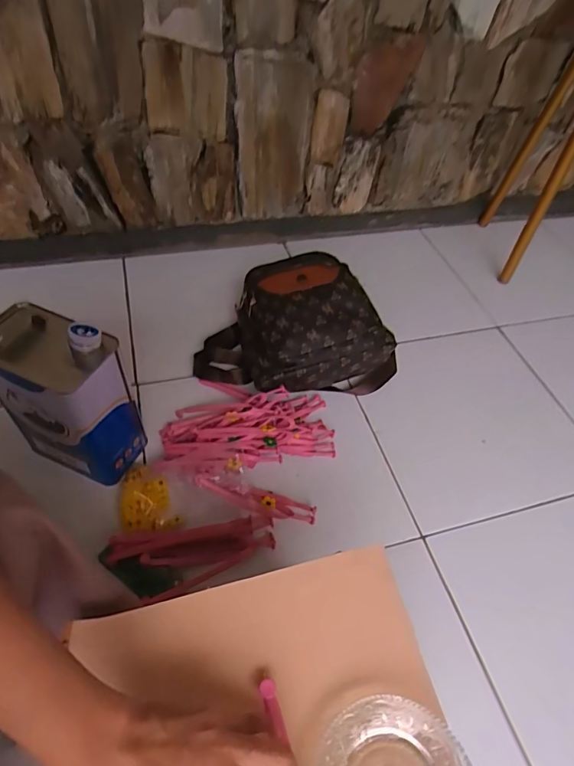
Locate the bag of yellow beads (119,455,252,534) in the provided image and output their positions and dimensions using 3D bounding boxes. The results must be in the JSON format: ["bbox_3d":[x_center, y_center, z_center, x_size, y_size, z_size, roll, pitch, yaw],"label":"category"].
[{"bbox_3d":[-0.154,0.163,0.674,0.196,0.040,0.105,-4,51,-10],"label":"bag of yellow beads"}]

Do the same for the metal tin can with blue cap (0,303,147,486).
[{"bbox_3d":[-0.310,0.016,0.626,0.158,0.235,0.108,19,51,9],"label":"metal tin can with blue cap"}]

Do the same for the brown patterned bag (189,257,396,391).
[{"bbox_3d":[0.008,-0.116,0.854,0.375,0.159,0.267,-6,52,-11],"label":"brown patterned bag"}]

